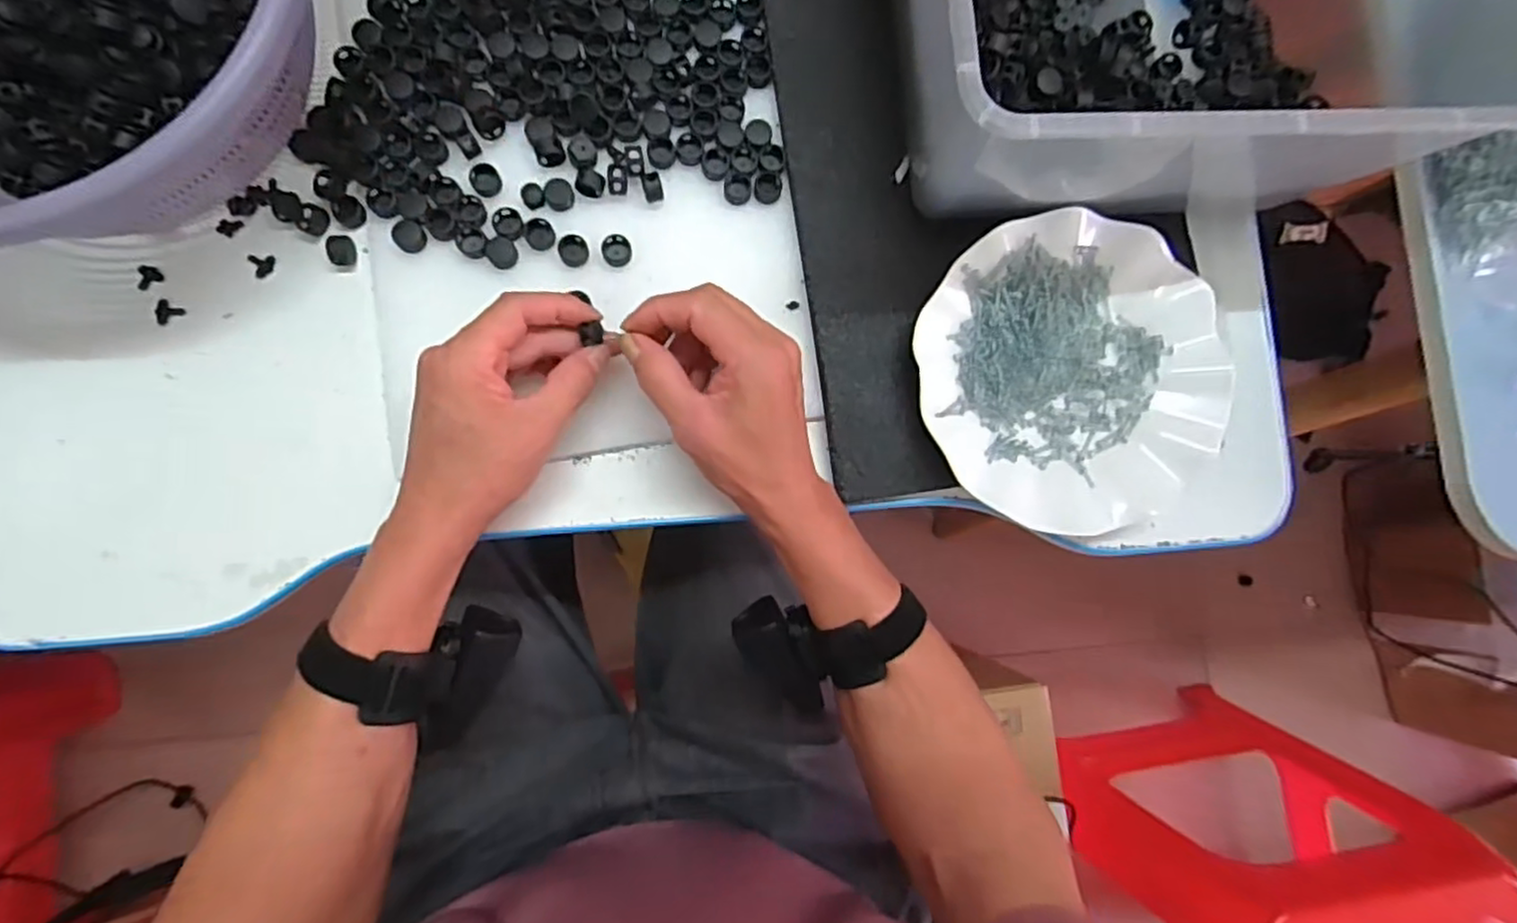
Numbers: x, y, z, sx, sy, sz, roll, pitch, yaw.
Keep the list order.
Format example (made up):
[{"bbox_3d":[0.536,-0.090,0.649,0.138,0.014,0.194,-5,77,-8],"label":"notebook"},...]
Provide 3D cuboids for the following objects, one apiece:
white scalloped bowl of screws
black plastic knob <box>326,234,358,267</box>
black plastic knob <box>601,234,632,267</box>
[{"bbox_3d":[0.185,-0.051,0.415,0.177,0.025,0.179,0,87,-4],"label":"white scalloped bowl of screws"},{"bbox_3d":[-0.243,-0.124,0.409,0.015,0.008,0.018,-5,88,-4],"label":"black plastic knob"},{"bbox_3d":[-0.084,-0.125,0.415,0.017,0.007,0.018,0,87,-4],"label":"black plastic knob"}]

